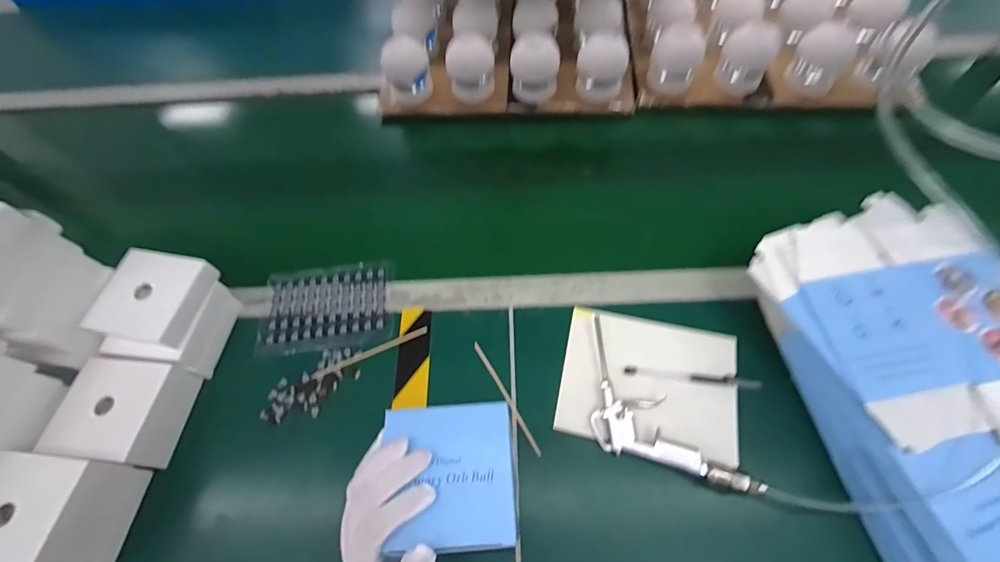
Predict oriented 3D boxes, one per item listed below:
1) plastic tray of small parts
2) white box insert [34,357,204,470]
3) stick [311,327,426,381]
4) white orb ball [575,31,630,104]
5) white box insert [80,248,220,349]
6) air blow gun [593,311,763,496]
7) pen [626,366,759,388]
[{"bbox_3d":[-0.222,0.032,0.550,0.164,0.012,0.114,-8,61,0],"label":"plastic tray of small parts"},{"bbox_3d":[-0.416,0.144,0.474,0.099,0.068,0.104,7,62,8],"label":"white box insert"},{"bbox_3d":[-0.157,0.087,0.517,0.142,0.004,0.010,-23,62,-8],"label":"stick"},{"bbox_3d":[0.159,-0.330,0.666,0.072,0.096,0.066,-2,61,3],"label":"white orb ball"},{"bbox_3d":[-0.405,0.018,0.496,0.106,0.029,0.102,9,62,9],"label":"white box insert"},{"bbox_3d":[0.148,0.150,0.448,0.090,0.043,0.224,-35,65,-15],"label":"air blow gun"},{"bbox_3d":[0.215,0.106,0.474,0.146,0.006,0.011,5,62,7],"label":"pen"}]

